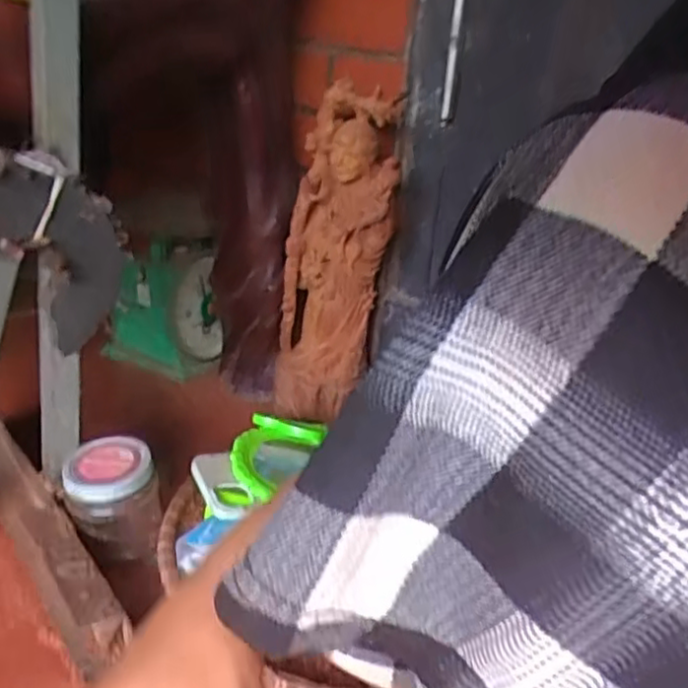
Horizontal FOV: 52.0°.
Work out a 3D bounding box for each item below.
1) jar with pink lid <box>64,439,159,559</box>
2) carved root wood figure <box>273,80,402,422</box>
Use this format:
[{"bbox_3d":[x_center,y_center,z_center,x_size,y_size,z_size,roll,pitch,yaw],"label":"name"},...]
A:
[{"bbox_3d":[-0.198,0.134,0.605,0.072,0.085,0.065,-6,26,-23],"label":"jar with pink lid"},{"bbox_3d":[-0.010,-0.082,0.739,0.107,0.341,0.061,5,24,0],"label":"carved root wood figure"}]

